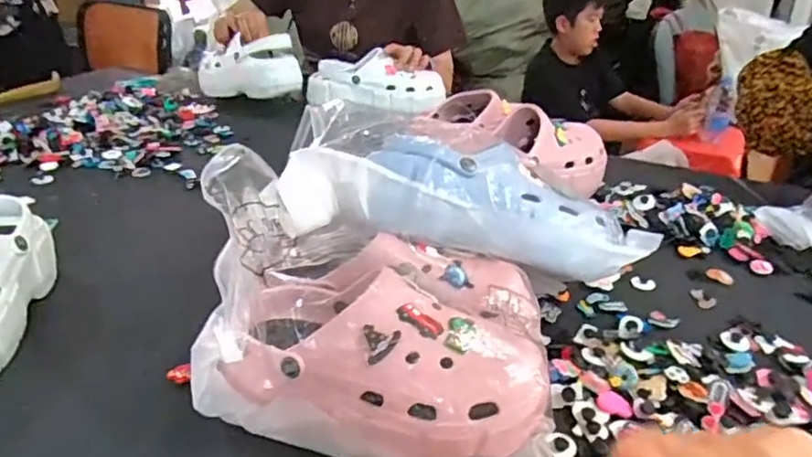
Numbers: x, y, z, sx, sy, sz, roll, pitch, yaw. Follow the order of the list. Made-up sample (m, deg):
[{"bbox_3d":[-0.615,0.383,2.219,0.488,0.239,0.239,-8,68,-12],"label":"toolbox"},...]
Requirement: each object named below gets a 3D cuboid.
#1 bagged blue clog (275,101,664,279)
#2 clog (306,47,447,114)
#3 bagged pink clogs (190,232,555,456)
[{"bbox_3d":[0.062,-0.026,0.554,0.338,0.092,0.117,14,26,-12],"label":"bagged blue clog"},{"bbox_3d":[-0.054,-0.276,1.160,0.255,0.089,0.087,0,28,-3],"label":"clog"},{"bbox_3d":[-0.021,0.080,0.476,0.259,0.102,0.183,4,29,5],"label":"bagged pink clogs"}]

